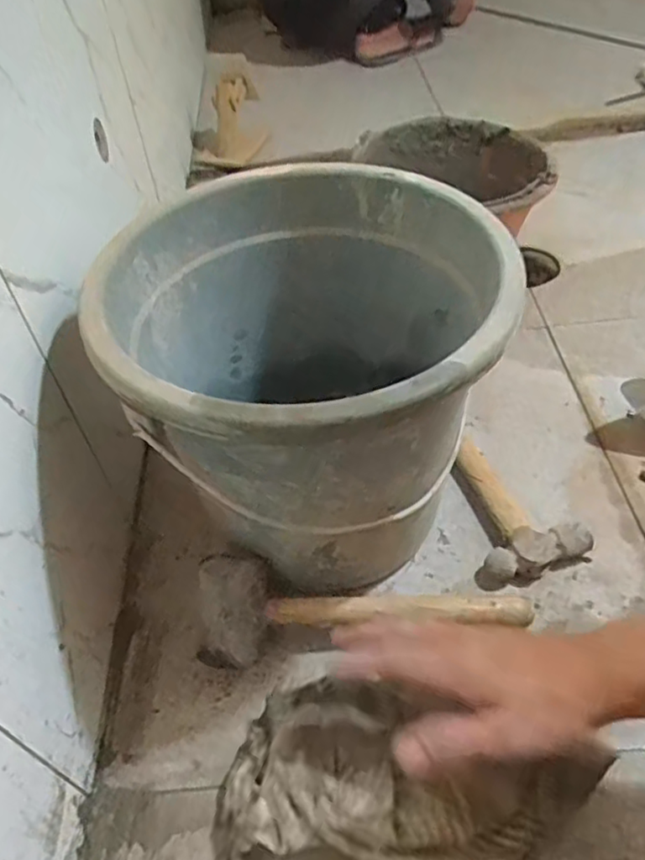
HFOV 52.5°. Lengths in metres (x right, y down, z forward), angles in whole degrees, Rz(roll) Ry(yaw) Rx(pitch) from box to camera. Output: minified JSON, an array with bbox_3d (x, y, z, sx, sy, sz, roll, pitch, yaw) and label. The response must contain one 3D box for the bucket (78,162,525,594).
[{"bbox_3d":[-0.009,-0.037,0.556,0.297,0.238,0.302,-3,47,3],"label":"bucket"}]

